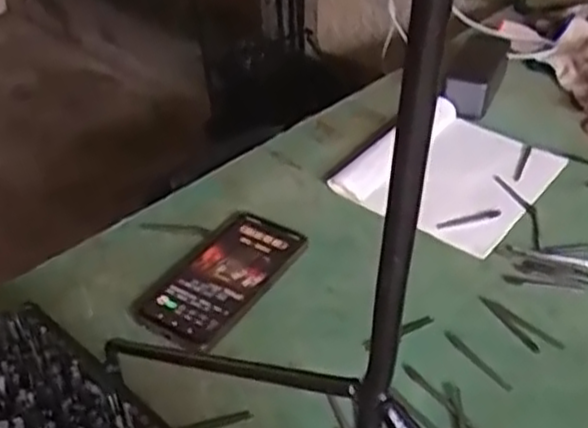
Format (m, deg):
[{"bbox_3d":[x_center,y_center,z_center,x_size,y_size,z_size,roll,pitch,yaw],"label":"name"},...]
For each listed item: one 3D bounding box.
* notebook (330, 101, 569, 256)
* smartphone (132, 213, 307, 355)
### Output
[{"bbox_3d":[0.162,-0.048,0.754,0.167,0.027,0.201,26,45,29],"label":"notebook"},{"bbox_3d":[-0.064,0.052,0.638,0.081,0.011,0.155,22,43,26],"label":"smartphone"}]

